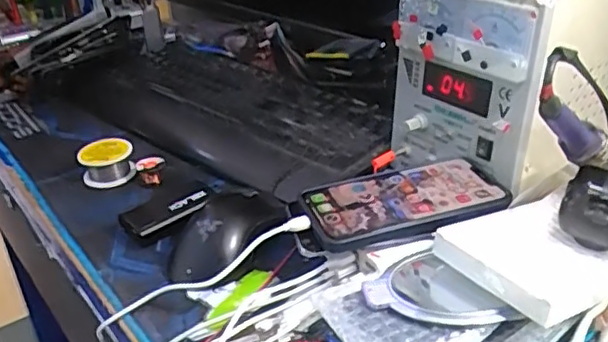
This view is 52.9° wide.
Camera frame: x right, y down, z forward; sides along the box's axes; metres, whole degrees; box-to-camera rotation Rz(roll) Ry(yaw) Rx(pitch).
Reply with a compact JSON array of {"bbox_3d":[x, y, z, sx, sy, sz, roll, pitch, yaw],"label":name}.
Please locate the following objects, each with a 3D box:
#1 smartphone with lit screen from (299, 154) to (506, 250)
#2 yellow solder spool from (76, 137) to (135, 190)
[{"bbox_3d":[0.082,0.024,0.488,0.158,0.015,0.091,-9,31,-11],"label":"smartphone with lit screen"},{"bbox_3d":[-0.208,-0.012,0.646,0.056,0.033,0.048,-9,31,-12],"label":"yellow solder spool"}]

